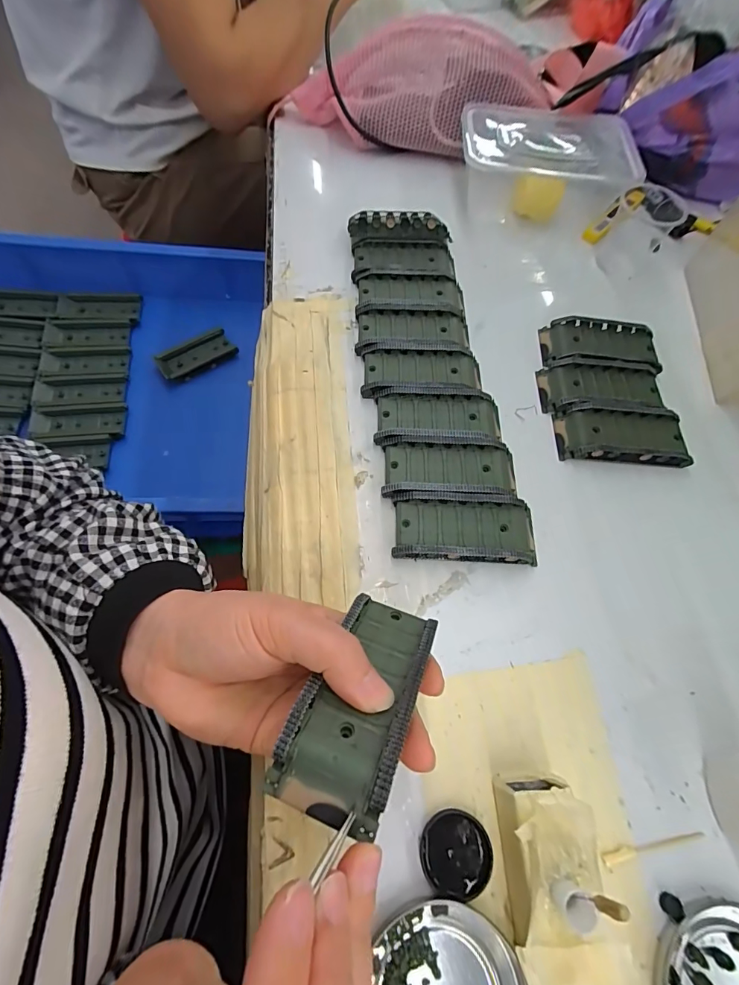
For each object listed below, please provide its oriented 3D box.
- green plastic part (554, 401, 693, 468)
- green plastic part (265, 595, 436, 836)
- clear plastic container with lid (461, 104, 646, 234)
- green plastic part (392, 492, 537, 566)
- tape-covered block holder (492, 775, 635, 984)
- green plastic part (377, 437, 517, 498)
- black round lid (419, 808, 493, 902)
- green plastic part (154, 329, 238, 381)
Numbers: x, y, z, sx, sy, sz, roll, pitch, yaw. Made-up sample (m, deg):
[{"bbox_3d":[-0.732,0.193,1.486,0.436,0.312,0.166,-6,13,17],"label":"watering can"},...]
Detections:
[{"bbox_3d":[0.195,-0.044,0.321,0.095,0.020,0.044,3,65,-2],"label":"green plastic part"},{"bbox_3d":[-0.001,0.082,0.178,0.042,0.021,0.095,25,34,8],"label":"green plastic part"},{"bbox_3d":[0.176,-0.331,0.427,0.171,0.056,0.126,7,65,0],"label":"clear plastic container with lid"},{"bbox_3d":[0.065,0.025,0.282,0.095,0.020,0.044,3,65,-2],"label":"green plastic part"},{"bbox_3d":[0.085,0.182,0.195,0.047,0.046,0.084,-5,66,-5],"label":"tape-covered block holder"},{"bbox_3d":[0.058,-0.016,0.300,0.094,0.019,0.044,3,65,-2],"label":"green plastic part"},{"bbox_3d":[0.044,0.184,0.213,0.035,0.006,0.034,1,65,-3],"label":"black round lid"},{"bbox_3d":[-0.224,-0.177,0.542,0.094,0.016,0.041,-30,71,-17],"label":"green plastic part"}]

